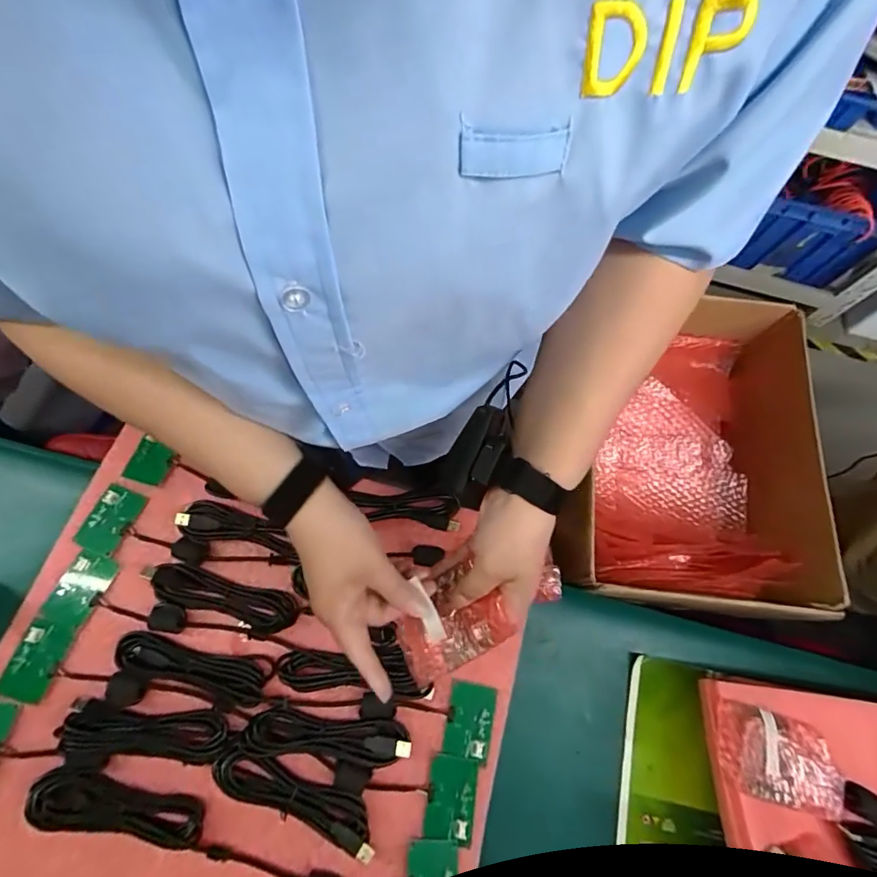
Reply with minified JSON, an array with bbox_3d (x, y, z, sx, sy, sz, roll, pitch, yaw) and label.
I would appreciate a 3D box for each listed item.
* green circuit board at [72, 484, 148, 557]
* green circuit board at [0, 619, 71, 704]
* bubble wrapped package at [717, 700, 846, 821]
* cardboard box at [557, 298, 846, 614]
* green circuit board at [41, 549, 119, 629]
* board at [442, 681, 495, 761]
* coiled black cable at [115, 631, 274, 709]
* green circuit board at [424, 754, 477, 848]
[{"bbox_3d":[-0.351,0.086,0.499,0.041,0.006,0.069,24,70,3],"label":"green circuit board"},{"bbox_3d":[-0.390,0.215,0.451,0.042,0.004,0.065,20,65,-7],"label":"green circuit board"},{"bbox_3d":[0.302,0.287,0.423,0.099,0.038,0.071,17,70,1],"label":"bubble wrapped package"},{"bbox_3d":[0.334,0.010,0.649,0.287,0.163,0.422,8,70,-2],"label":"cardboard box"},{"bbox_3d":[-0.364,0.150,0.471,0.042,0.010,0.069,28,71,5],"label":"green circuit board"},{"bbox_3d":[0.031,0.280,0.463,0.043,0.004,0.065,13,70,-1],"label":"board"},{"bbox_3d":[-0.239,0.223,0.451,0.145,0.016,0.045,12,70,-1],"label":"coiled black cable"},{"bbox_3d":[0.011,0.339,0.440,0.045,0.004,0.064,10,70,-2],"label":"green circuit board"}]

